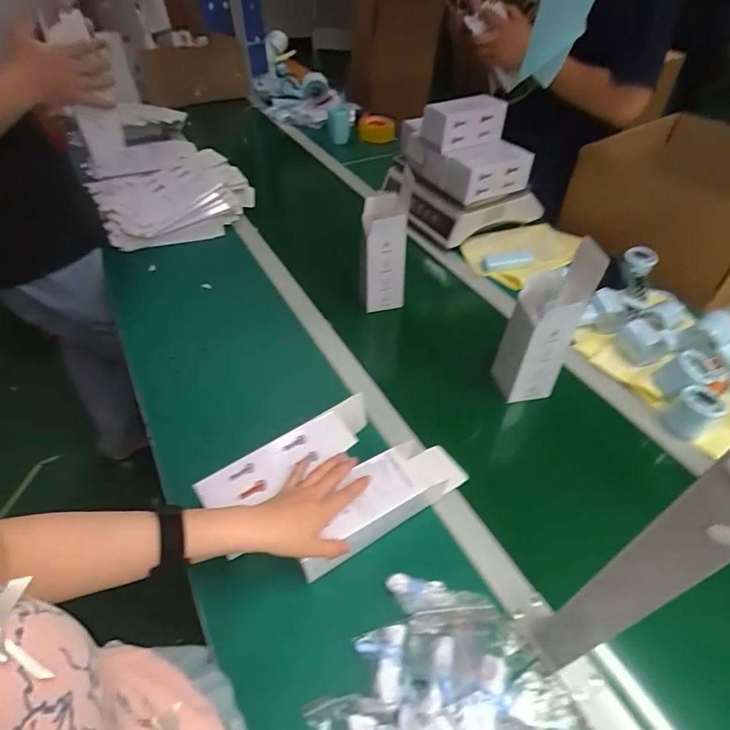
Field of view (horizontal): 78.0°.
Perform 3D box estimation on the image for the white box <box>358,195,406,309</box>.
[{"bbox_3d":[0.030,-0.204,0.828,0.080,0.185,0.093,-4,47,-3],"label":"white box"}]

